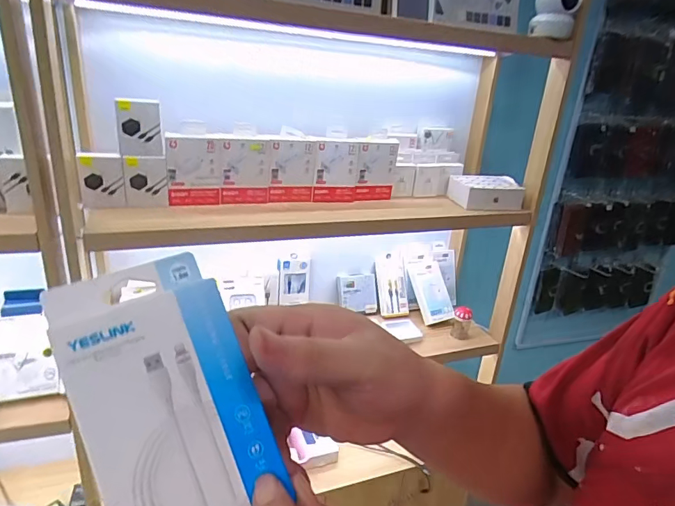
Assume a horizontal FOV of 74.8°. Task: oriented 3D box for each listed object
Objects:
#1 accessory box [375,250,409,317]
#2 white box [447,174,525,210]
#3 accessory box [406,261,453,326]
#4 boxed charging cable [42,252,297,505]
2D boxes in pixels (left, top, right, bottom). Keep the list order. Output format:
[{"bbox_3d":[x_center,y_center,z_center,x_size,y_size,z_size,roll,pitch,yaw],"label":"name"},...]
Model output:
[{"bbox_3d":[0.159,0.089,1.290,0.081,0.188,0.018,-6,1,-1],"label":"accessory box"},{"bbox_3d":[0.351,-0.152,1.084,0.177,0.067,0.104,-1,21,-14],"label":"white box"},{"bbox_3d":[0.270,0.112,1.285,0.091,0.178,0.037,-13,-19,-7],"label":"accessory box"},{"bbox_3d":[-0.074,0.065,0.196,0.068,0.125,0.019,-19,-6,-31],"label":"boxed charging cable"}]

